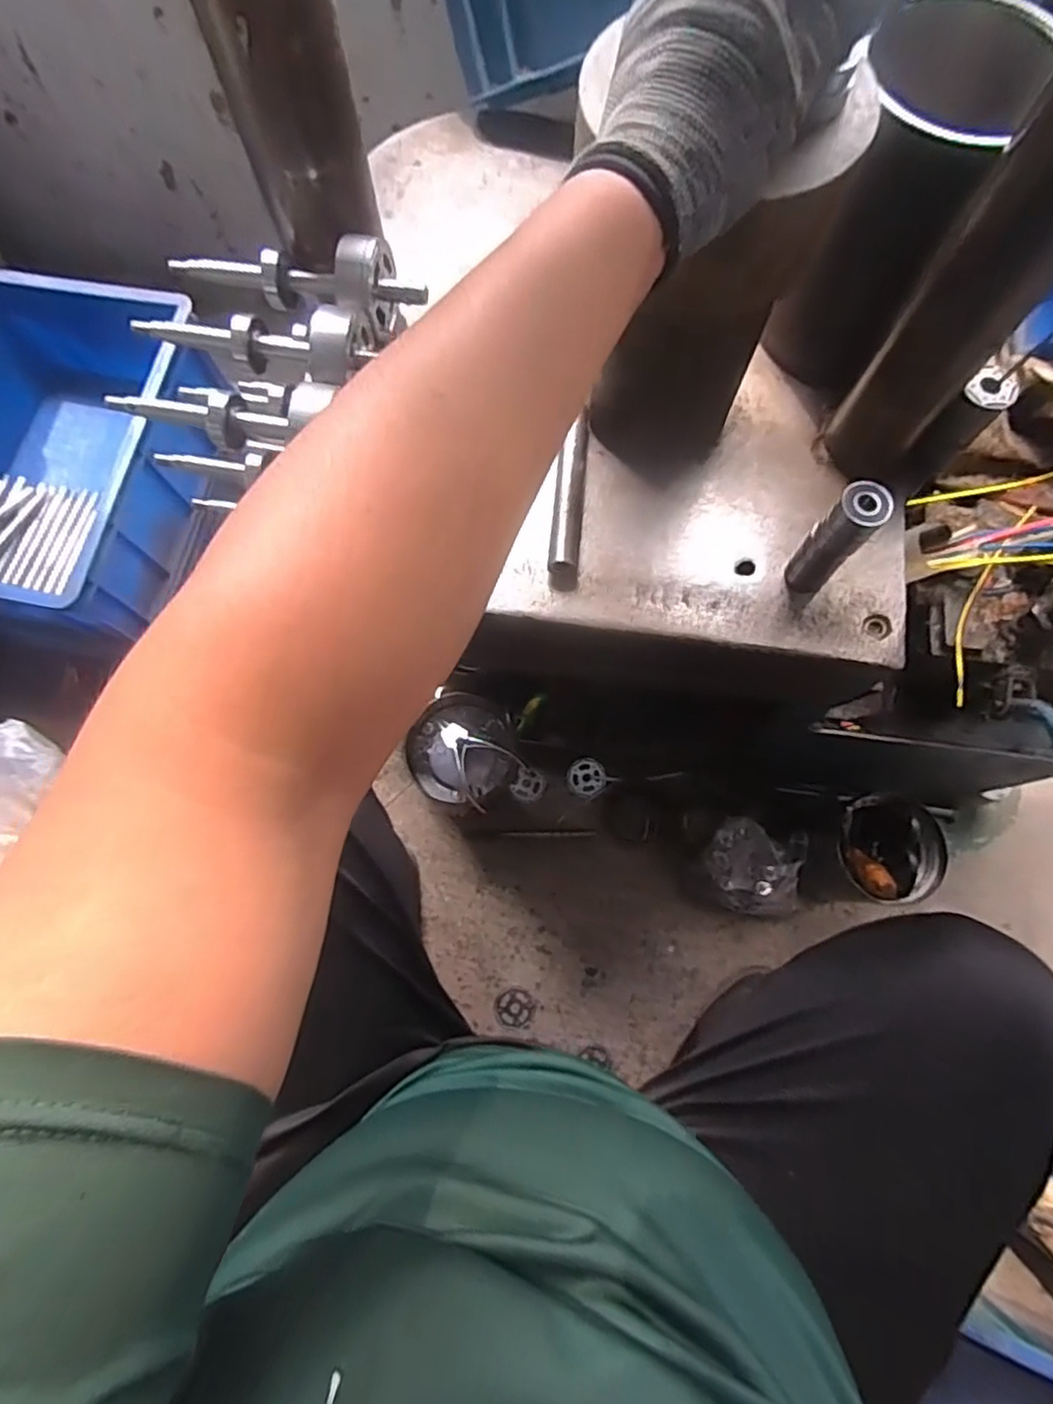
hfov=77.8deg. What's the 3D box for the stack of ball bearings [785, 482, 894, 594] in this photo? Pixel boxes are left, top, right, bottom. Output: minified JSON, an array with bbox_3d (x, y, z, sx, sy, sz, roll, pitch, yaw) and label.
[{"bbox_3d":[0.212,-0.111,0.446,0.029,0.088,0.037,43,78,11],"label":"stack of ball bearings"}]

